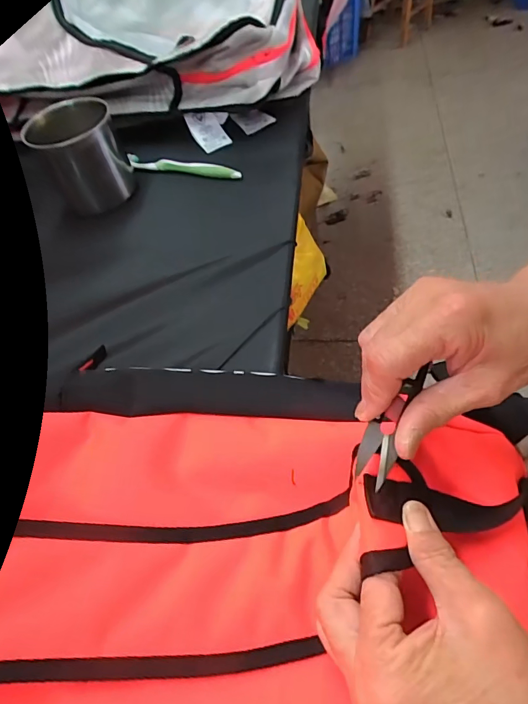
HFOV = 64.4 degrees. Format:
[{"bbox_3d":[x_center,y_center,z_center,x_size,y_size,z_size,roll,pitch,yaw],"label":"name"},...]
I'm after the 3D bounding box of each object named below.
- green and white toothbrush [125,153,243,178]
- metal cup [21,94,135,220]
[{"bbox_3d":[-0.106,-0.236,0.540,0.161,0.018,0.011,16,55,16],"label":"green and white toothbrush"},{"bbox_3d":[-0.223,-0.240,0.514,0.093,0.095,0.093,-20,53,-12],"label":"metal cup"}]

